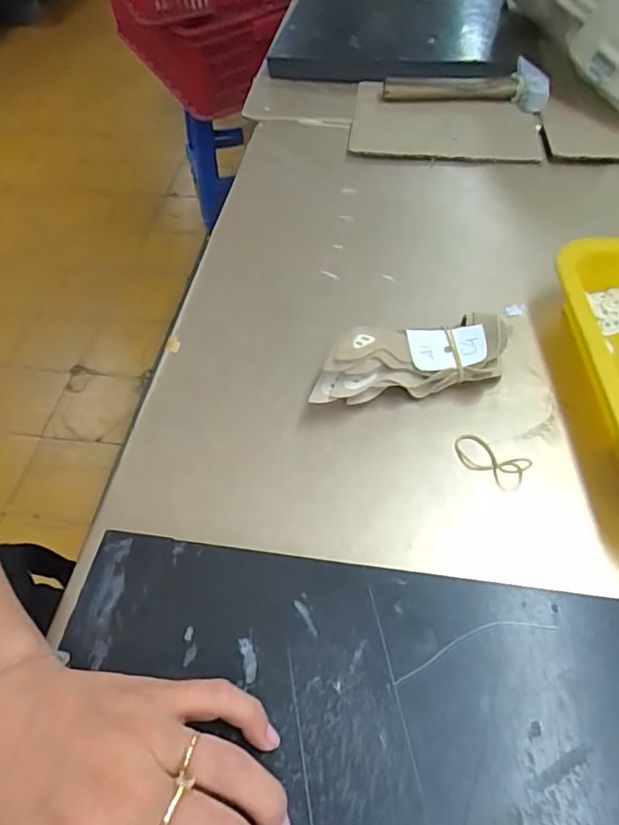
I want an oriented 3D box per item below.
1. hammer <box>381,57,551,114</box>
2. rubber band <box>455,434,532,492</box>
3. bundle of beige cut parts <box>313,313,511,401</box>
[{"bbox_3d":[0.186,-0.391,0.668,0.188,0.034,0.078,6,53,8],"label":"hammer"},{"bbox_3d":[0.117,0.029,0.360,0.048,0.011,0.023,35,62,26],"label":"rubber band"},{"bbox_3d":[0.070,-0.042,0.395,0.145,0.043,0.059,-10,53,-4],"label":"bundle of beige cut parts"}]

